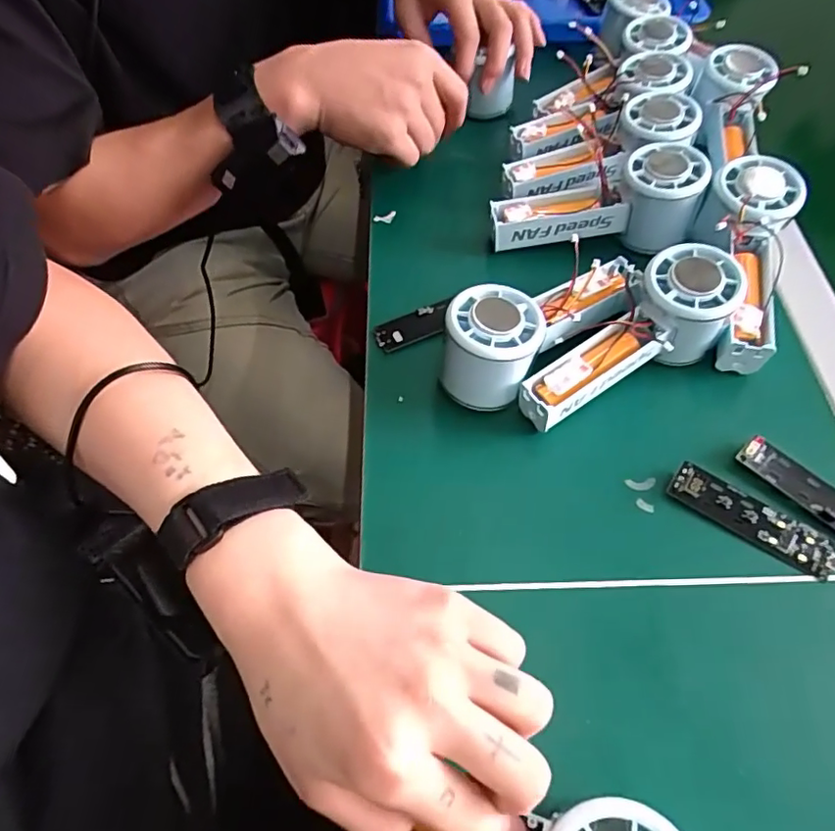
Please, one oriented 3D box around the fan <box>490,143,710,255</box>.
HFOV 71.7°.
[{"bbox_3d":[0.132,-0.154,0.434,0.147,0.056,0.051,-7,55,10],"label":"fan"}]

